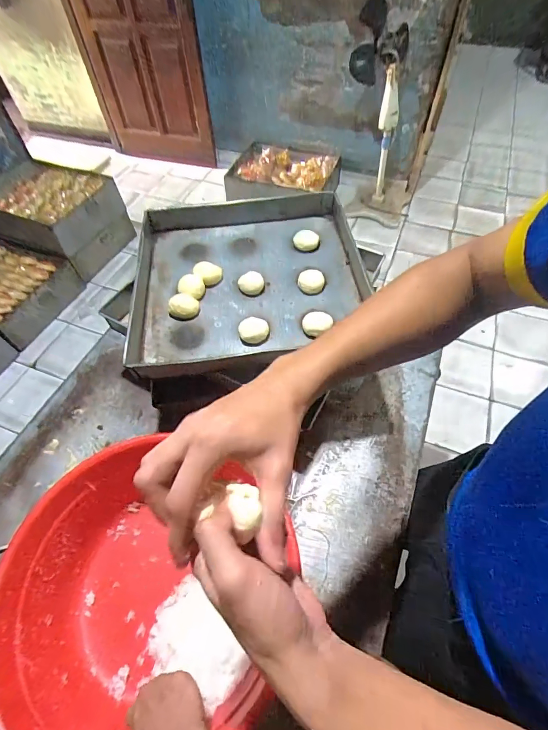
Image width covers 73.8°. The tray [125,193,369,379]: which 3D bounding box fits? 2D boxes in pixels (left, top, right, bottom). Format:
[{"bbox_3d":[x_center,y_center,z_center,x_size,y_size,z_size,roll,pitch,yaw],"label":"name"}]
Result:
[{"bbox_3d":[-0.054,-0.192,0.772,0.464,0.073,0.474,-6,56,-2],"label":"tray"}]

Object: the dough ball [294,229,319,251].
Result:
[{"bbox_3d":[0.074,-0.286,0.828,0.057,0.027,0.047,-2,56,1],"label":"dough ball"}]

